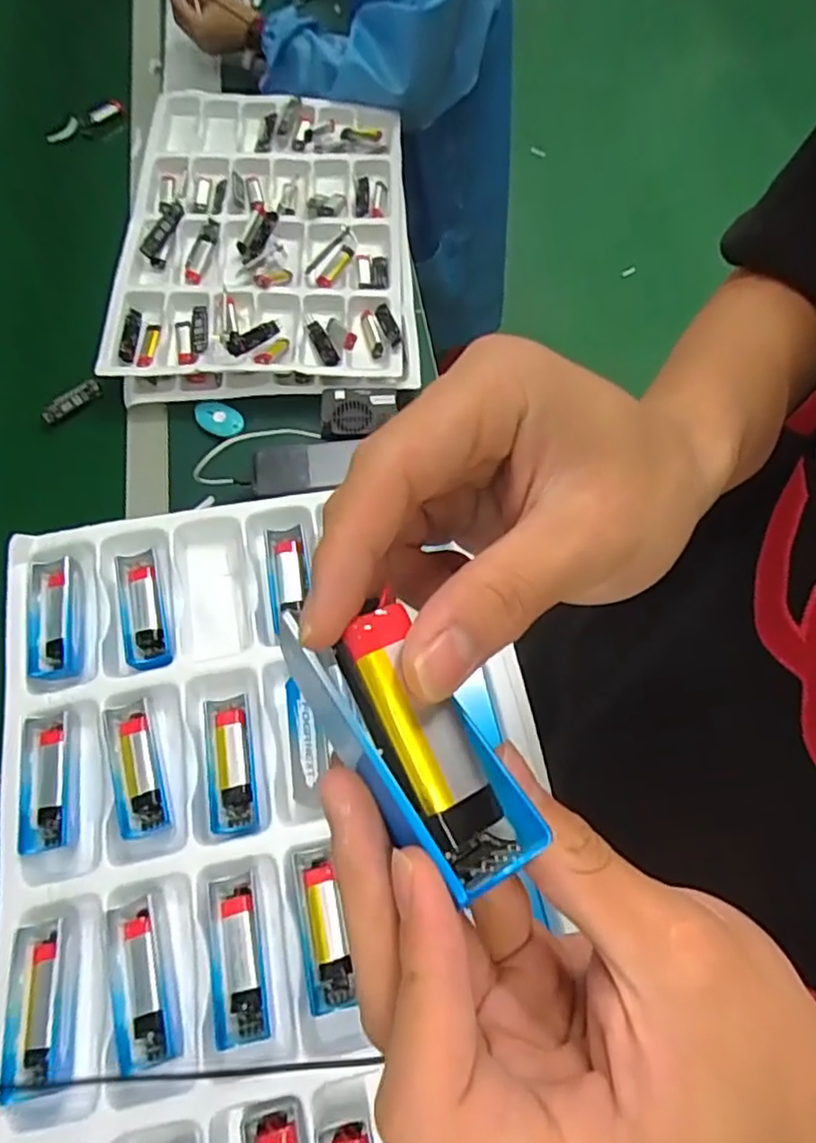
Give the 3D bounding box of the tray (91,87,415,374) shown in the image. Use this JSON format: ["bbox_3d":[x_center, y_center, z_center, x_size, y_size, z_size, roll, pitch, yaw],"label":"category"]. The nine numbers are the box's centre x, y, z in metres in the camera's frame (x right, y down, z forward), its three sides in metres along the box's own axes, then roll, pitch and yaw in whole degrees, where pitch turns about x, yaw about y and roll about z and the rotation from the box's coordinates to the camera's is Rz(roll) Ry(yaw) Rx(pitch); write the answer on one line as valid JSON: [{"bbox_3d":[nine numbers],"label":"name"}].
[{"bbox_3d":[-0.163,-0.398,0.771,0.312,0.047,0.416,-1,65,-2],"label":"tray"}]

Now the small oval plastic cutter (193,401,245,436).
[{"bbox_3d":[-0.199,-0.160,0.700,0.054,0.008,0.031,25,67,9],"label":"small oval plastic cutter"}]

